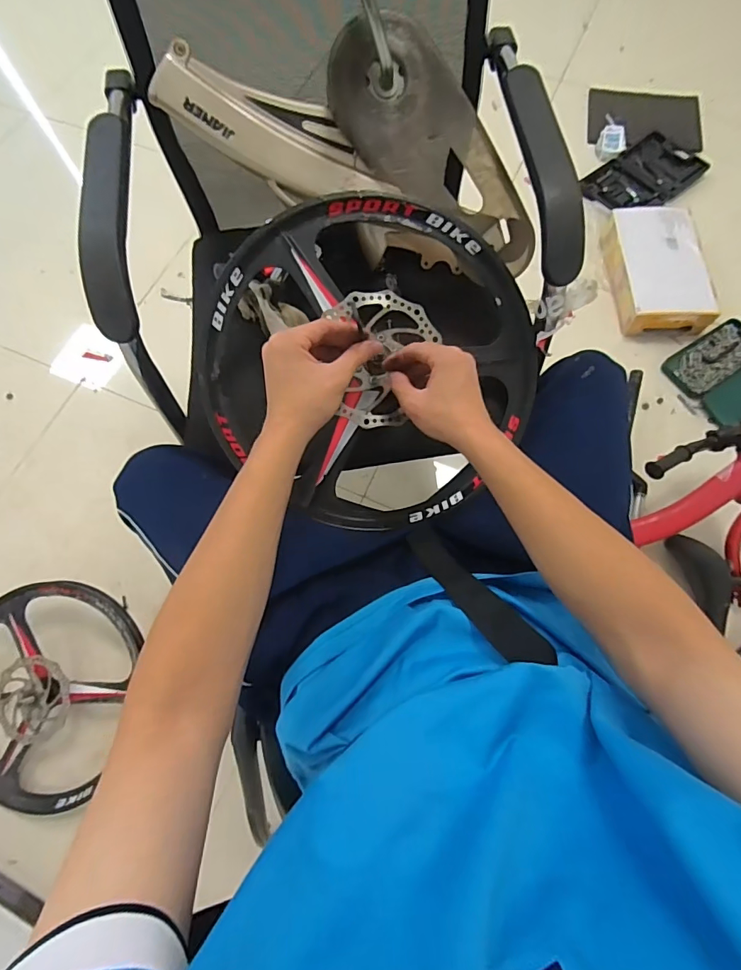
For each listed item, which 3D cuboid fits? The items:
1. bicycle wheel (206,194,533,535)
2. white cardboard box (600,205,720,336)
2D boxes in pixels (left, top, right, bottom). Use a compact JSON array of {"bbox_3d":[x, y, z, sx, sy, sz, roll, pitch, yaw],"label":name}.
[{"bbox_3d":[0.004,-0.149,0.583,0.407,0.110,0.407,0,93,-5],"label":"bicycle wheel"},{"bbox_3d":[0.742,-0.570,1.208,0.214,0.089,0.372,0,73,0],"label":"white cardboard box"}]

